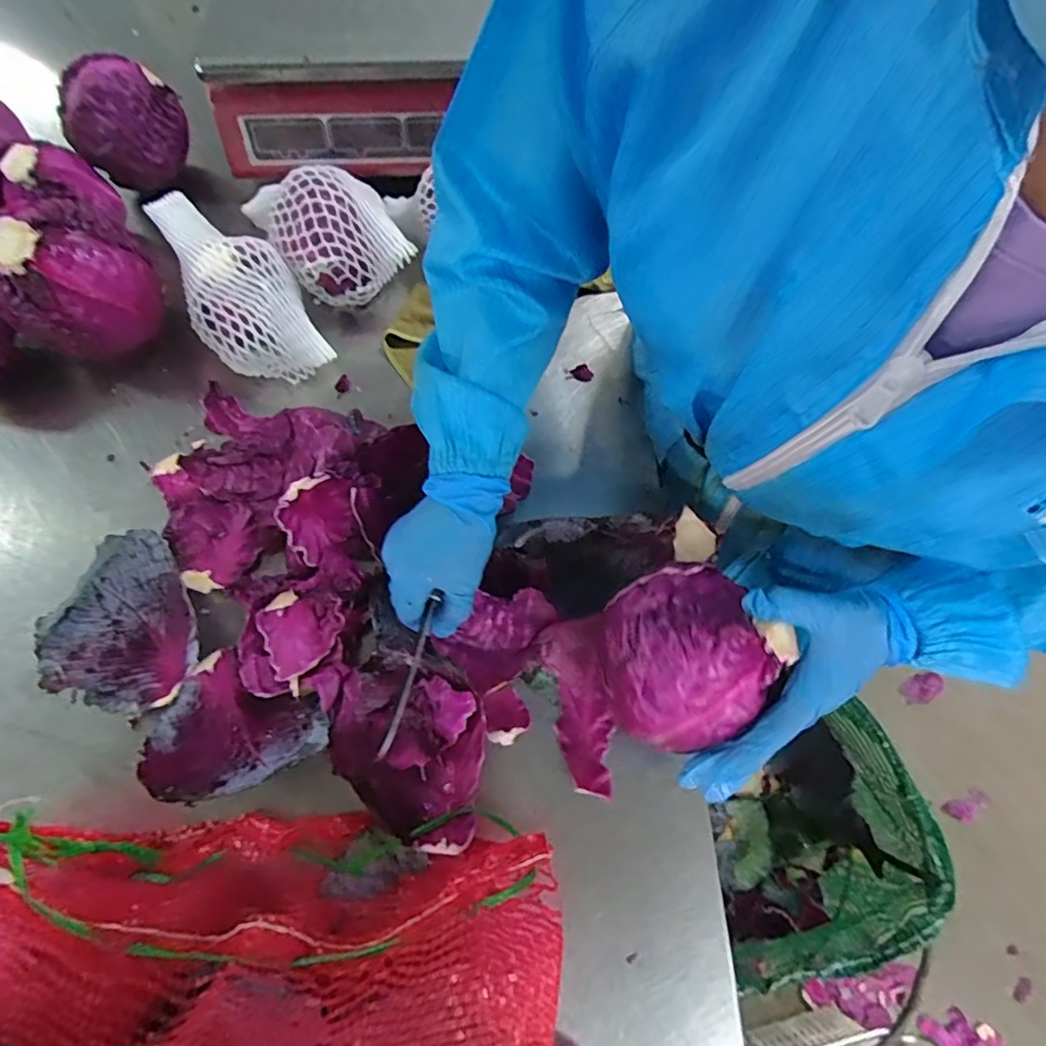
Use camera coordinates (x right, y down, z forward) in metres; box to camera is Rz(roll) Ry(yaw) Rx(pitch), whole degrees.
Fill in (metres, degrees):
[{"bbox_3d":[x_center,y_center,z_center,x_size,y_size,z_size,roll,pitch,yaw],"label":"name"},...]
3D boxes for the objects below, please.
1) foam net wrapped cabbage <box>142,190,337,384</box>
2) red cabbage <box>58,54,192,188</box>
[{"bbox_3d":[-0.250,-0.206,0.518,0.088,0.089,0.169,-29,74,-11],"label":"foam net wrapped cabbage"},{"bbox_3d":[-0.381,-0.384,0.560,0.105,0.079,0.086,-33,75,-10],"label":"red cabbage"}]

